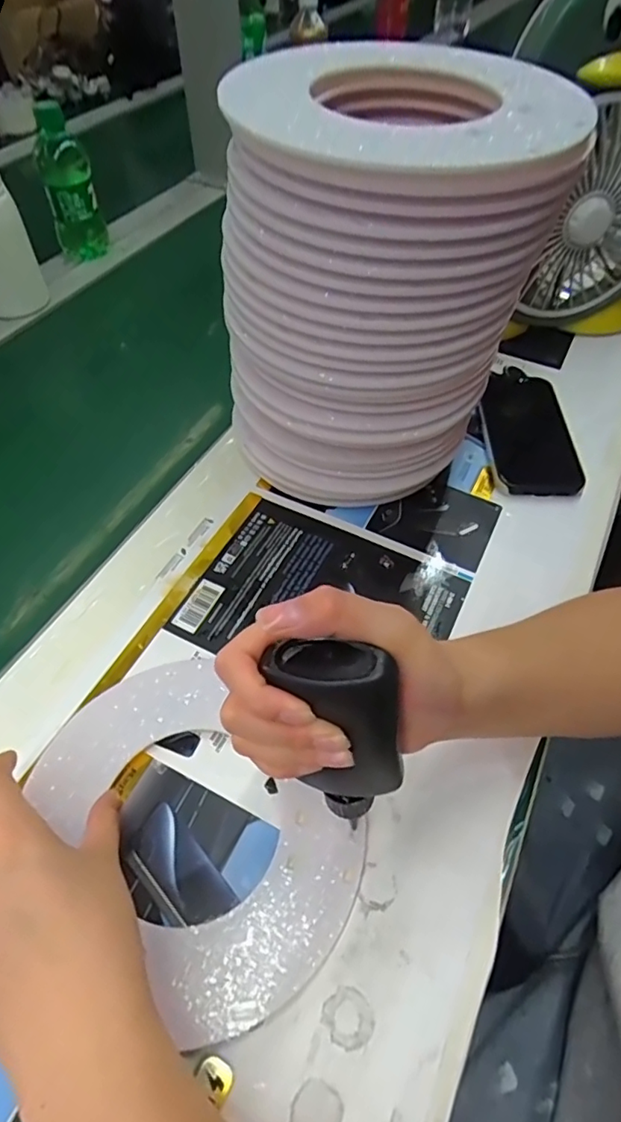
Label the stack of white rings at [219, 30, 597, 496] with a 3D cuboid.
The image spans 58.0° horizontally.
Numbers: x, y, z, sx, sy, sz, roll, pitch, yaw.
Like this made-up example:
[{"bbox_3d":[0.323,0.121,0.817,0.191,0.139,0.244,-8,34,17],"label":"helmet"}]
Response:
[{"bbox_3d":[0.059,-0.174,0.404,0.173,0.264,0.177,20,55,15],"label":"stack of white rings"}]

